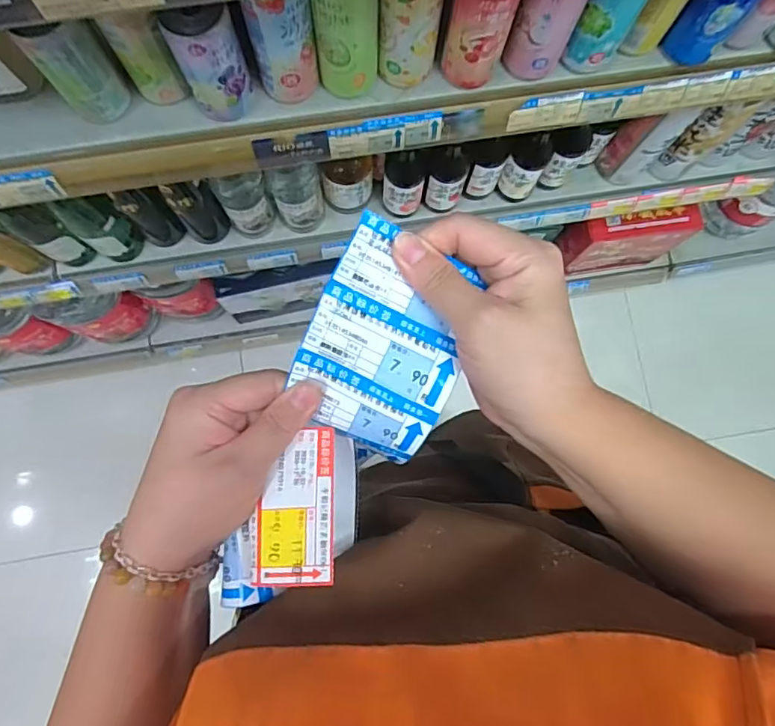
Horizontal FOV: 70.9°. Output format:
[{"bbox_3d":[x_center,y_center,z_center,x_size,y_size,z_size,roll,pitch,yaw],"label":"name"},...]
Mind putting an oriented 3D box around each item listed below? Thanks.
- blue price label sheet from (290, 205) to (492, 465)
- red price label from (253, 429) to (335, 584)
[{"bbox_3d":[-0.002,-0.007,0.282,0.078,0.014,0.110,27,103,-1],"label":"blue price label sheet"},{"bbox_3d":[-0.048,0.073,0.284,0.040,0.005,0.079,-3,68,6],"label":"red price label"}]

